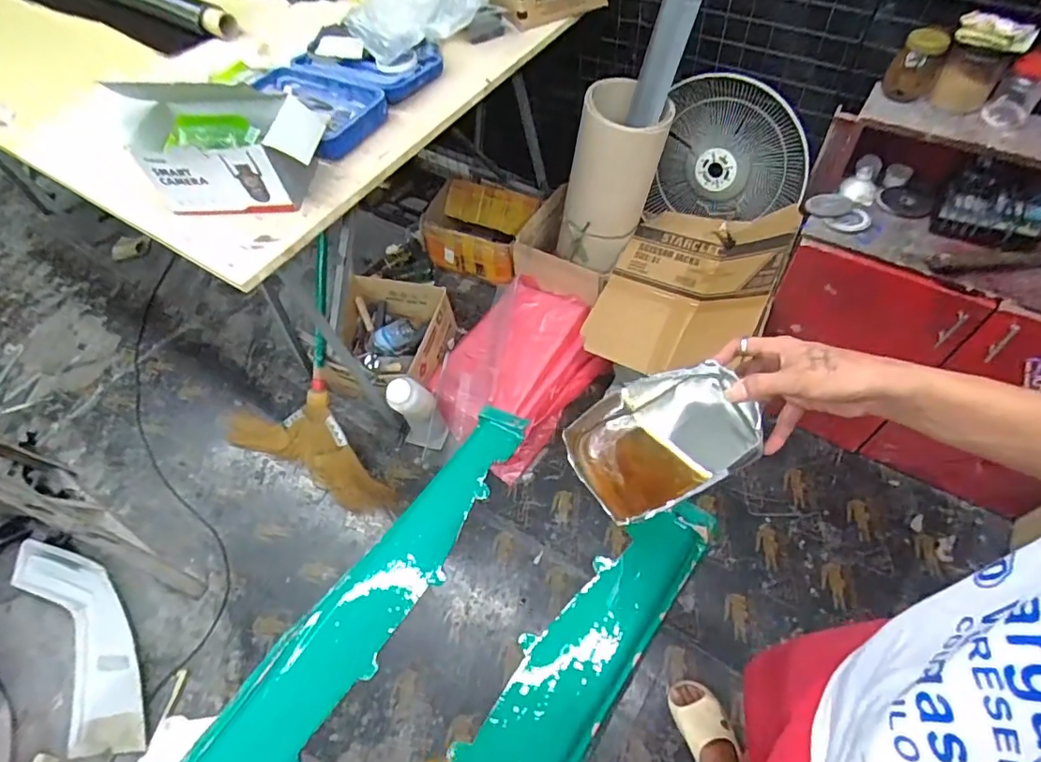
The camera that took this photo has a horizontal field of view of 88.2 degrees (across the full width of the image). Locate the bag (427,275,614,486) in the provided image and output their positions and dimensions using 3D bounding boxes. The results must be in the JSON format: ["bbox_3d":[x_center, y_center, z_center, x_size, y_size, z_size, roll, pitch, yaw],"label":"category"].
[{"bbox_3d":[0.007,-0.043,1.744,0.439,0.202,0.627,35,65,23],"label":"bag"}]

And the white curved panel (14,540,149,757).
[{"bbox_3d":[-1.117,0.657,1.375,0.204,0.079,0.638,-36,61,-18],"label":"white curved panel"}]

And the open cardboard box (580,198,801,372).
[{"bbox_3d":[0.474,-0.274,1.551,0.450,0.273,0.503,20,60,16],"label":"open cardboard box"}]

